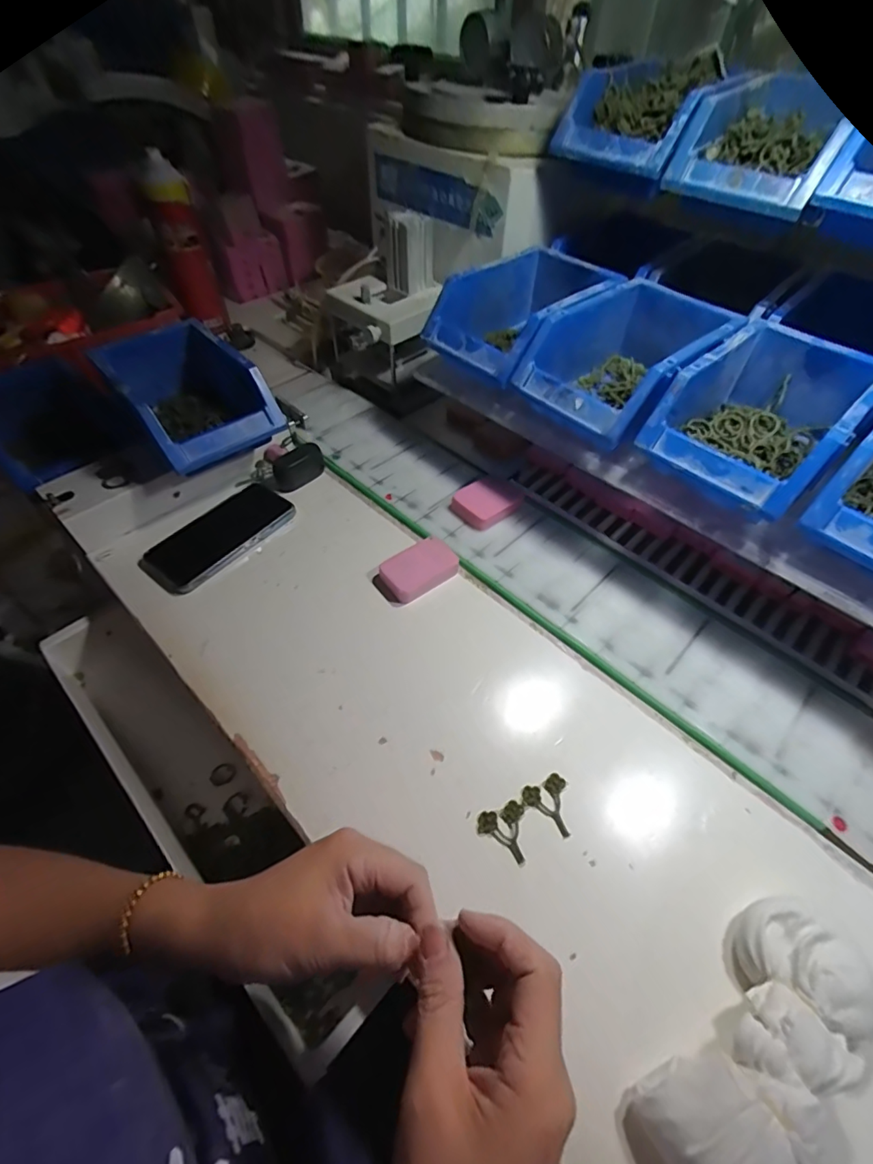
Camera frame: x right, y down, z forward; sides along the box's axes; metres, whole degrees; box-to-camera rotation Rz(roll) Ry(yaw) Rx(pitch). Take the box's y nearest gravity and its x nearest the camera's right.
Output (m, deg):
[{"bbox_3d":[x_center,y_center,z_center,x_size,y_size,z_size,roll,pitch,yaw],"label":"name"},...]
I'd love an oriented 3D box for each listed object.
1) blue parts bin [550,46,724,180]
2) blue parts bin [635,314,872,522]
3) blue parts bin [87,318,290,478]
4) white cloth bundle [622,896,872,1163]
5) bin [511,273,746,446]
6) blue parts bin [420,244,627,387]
[{"bbox_3d":[0.206,-0.465,0.488,0.119,0.058,0.164,34,58,22],"label":"blue parts bin"},{"bbox_3d":[0.266,-0.133,0.412,0.120,0.080,0.174,38,60,25],"label":"blue parts bin"},{"bbox_3d":[-0.267,-0.205,0.539,0.131,0.074,0.193,-31,59,-24],"label":"blue parts bin"},{"bbox_3d":[0.177,0.258,0.260,0.170,0.046,0.077,-34,60,-25],"label":"white cloth bundle"},{"bbox_3d":[0.181,-0.205,0.468,0.195,0.079,0.125,-32,60,-25],"label":"bin"},{"bbox_3d":[0.091,-0.273,0.515,0.177,0.074,0.121,-34,60,-26],"label":"blue parts bin"}]

